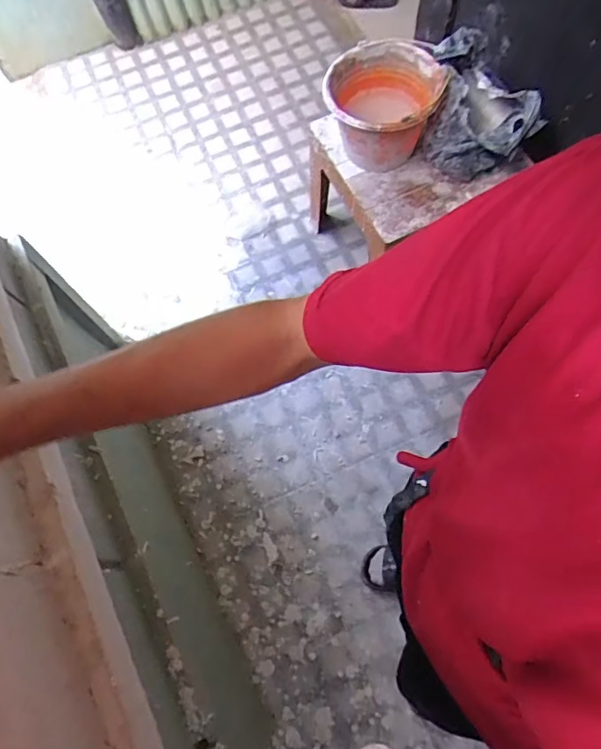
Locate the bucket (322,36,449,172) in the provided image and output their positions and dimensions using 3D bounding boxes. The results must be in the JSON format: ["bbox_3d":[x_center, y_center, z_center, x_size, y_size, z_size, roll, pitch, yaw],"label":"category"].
[{"bbox_3d":[0.192,-0.648,1.297,0.259,0.262,0.245,0,66,1],"label":"bucket"}]

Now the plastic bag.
[{"bbox_3d":[0.393,-0.581,1.205,0.206,0.289,0.225,3,66,2],"label":"plastic bag"}]

